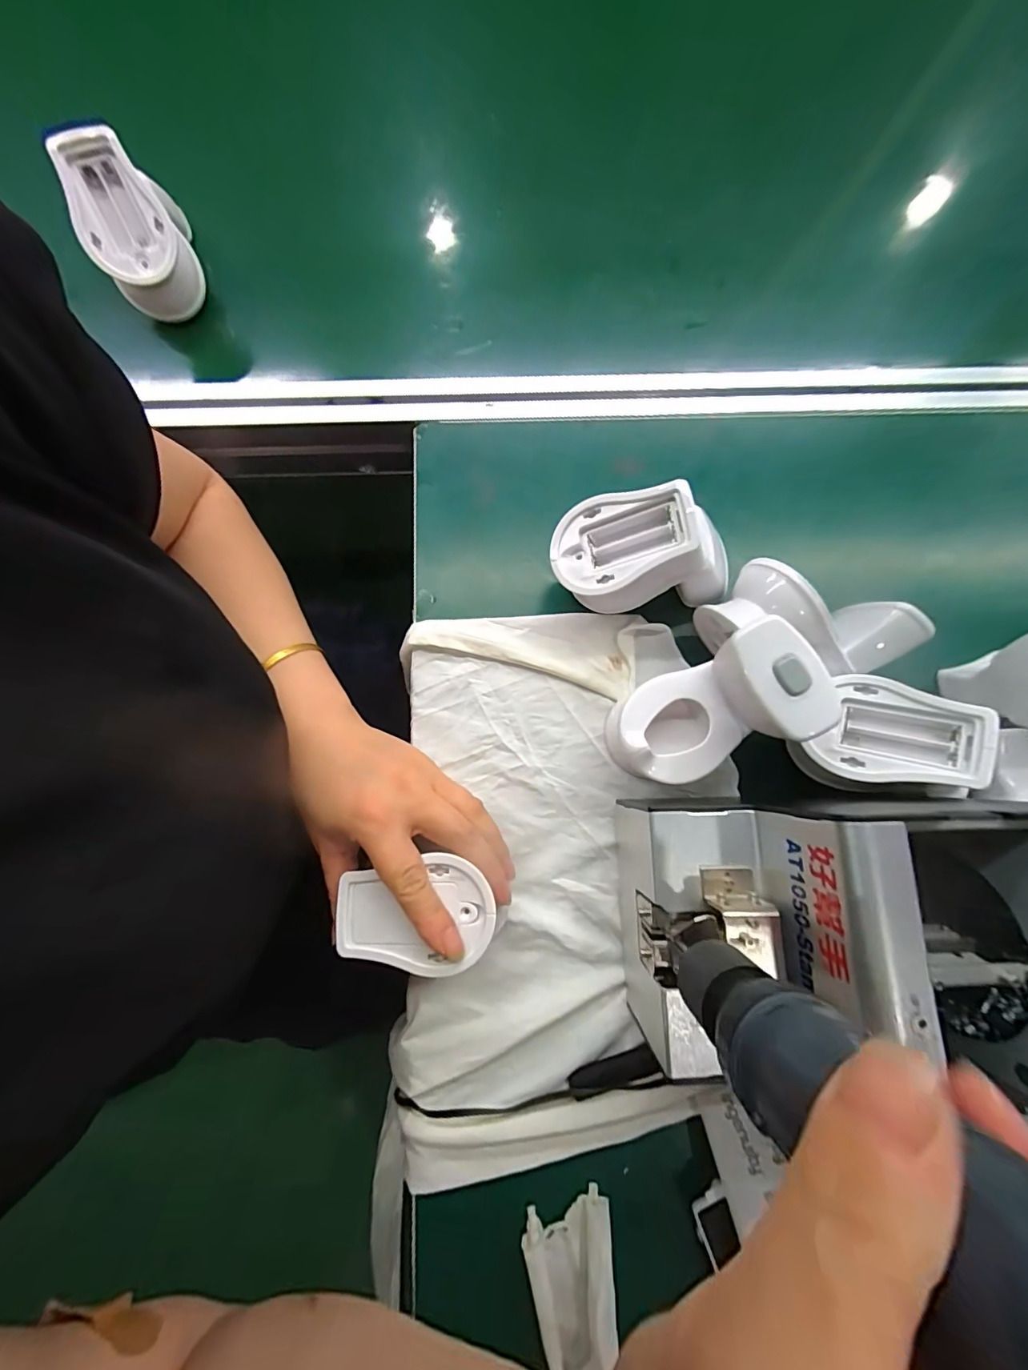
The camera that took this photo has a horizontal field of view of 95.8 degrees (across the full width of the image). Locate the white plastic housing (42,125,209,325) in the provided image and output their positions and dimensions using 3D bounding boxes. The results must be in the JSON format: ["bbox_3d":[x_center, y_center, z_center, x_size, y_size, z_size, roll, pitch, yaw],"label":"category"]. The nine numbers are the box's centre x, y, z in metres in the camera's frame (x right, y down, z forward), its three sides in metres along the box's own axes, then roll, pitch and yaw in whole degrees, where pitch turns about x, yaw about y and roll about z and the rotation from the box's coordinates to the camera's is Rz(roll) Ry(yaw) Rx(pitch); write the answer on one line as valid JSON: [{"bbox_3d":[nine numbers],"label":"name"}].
[{"bbox_3d":[-0.285,-0.340,0.350,0.068,0.081,0.069,-27,79,-7],"label":"white plastic housing"}]

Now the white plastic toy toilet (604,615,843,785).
[{"bbox_3d":[0.113,0.019,0.283,0.103,0.097,0.067,-28,81,-6],"label":"white plastic toy toilet"}]

